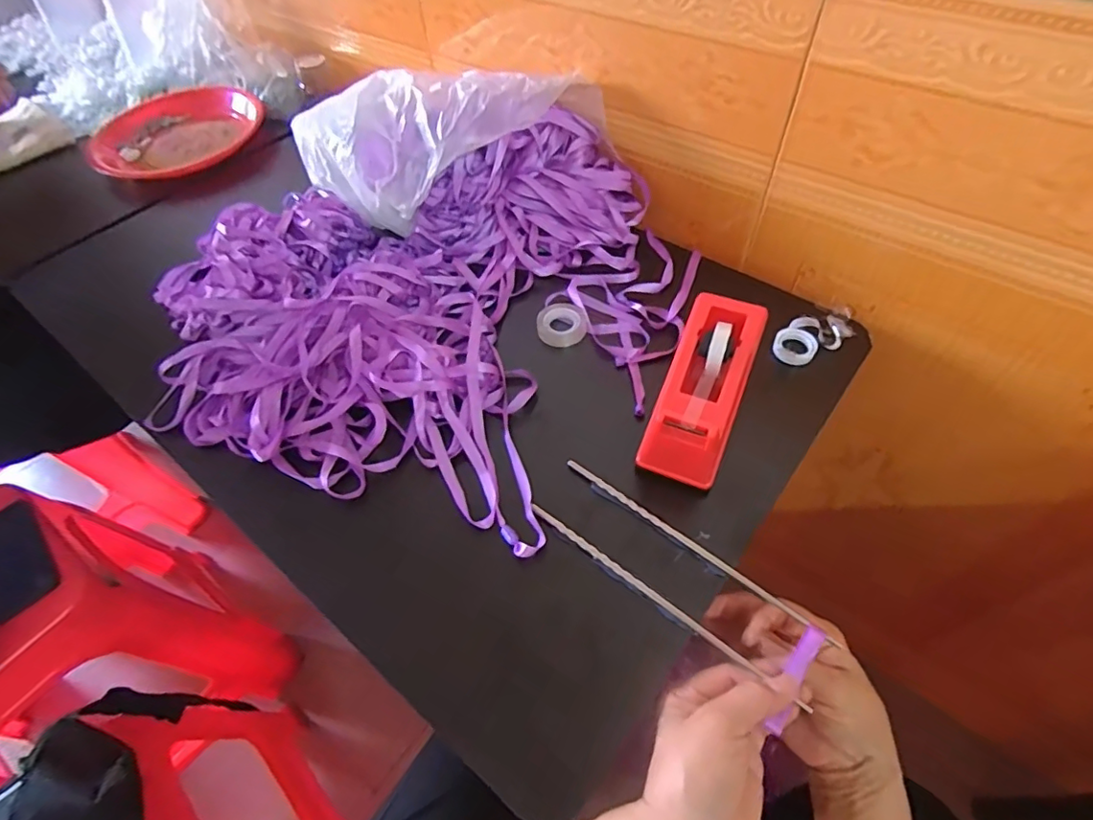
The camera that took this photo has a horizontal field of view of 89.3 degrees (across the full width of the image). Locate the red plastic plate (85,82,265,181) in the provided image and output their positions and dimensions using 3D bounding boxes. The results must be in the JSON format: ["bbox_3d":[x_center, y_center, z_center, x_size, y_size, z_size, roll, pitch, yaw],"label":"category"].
[{"bbox_3d":[-0.552,-0.406,0.813,0.244,0.049,0.226,29,65,26],"label":"red plastic plate"}]

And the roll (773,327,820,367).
[{"bbox_3d":[0.227,-0.058,0.506,0.036,0.014,0.032,26,59,21],"label":"roll"}]

